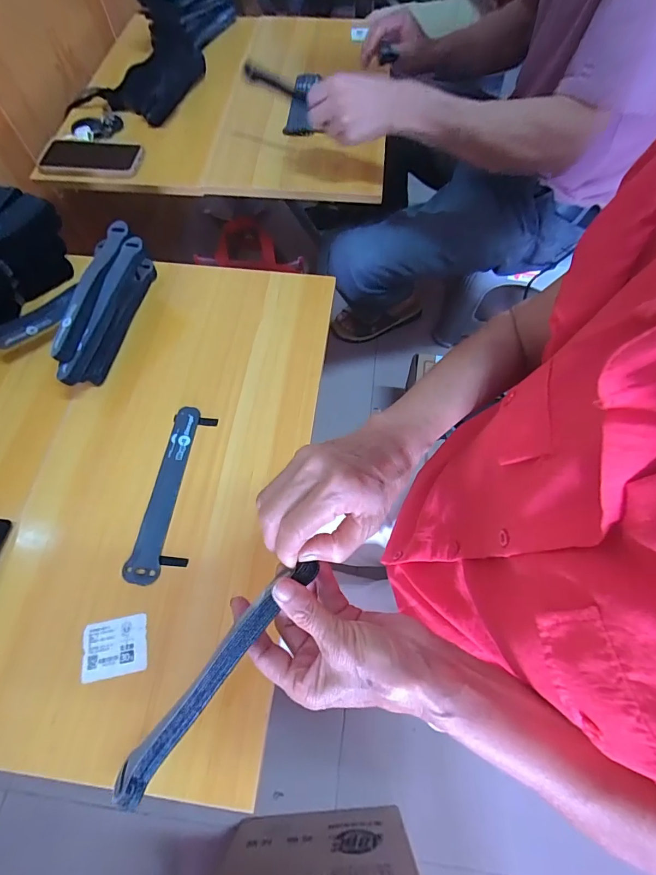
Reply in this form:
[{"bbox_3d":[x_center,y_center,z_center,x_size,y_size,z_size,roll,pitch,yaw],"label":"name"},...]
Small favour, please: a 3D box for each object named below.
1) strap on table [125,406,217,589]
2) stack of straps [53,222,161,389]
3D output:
[{"bbox_3d":[-0.166,0.056,0.433,0.054,0.004,0.195,7,66,3],"label":"strap on table"},{"bbox_3d":[-0.267,-0.158,0.488,0.053,0.083,0.210,8,66,3],"label":"stack of straps"}]

